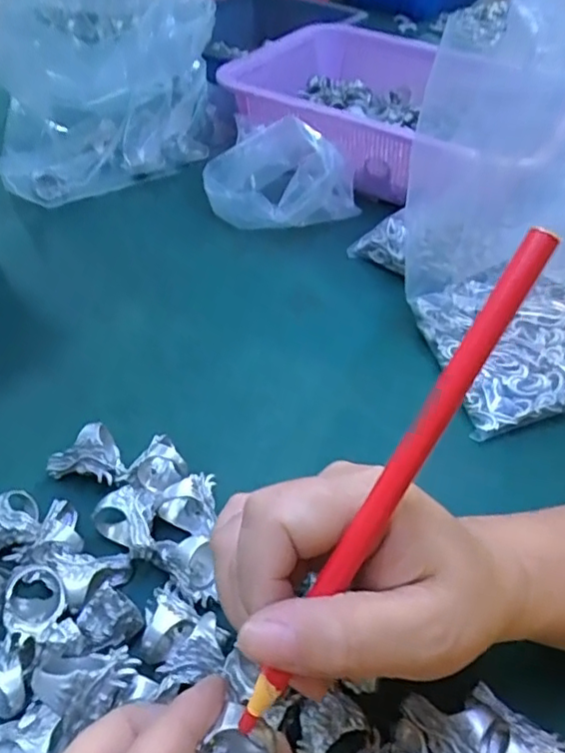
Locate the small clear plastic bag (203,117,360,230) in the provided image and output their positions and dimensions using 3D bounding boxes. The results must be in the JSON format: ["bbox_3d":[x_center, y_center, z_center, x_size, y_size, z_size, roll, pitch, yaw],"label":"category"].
[{"bbox_3d":[-0.002,-0.172,0.500,0.120,0.077,0.088,27,49,21],"label":"small clear plastic bag"}]

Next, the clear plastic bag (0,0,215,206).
[{"bbox_3d":[-0.162,-0.264,0.545,0.226,0.138,0.119,-29,54,-29],"label":"clear plastic bag"}]

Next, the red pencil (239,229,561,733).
[{"bbox_3d":[0.030,0.035,0.174,0.008,0.168,0.007,34,10,26],"label":"red pencil"}]

